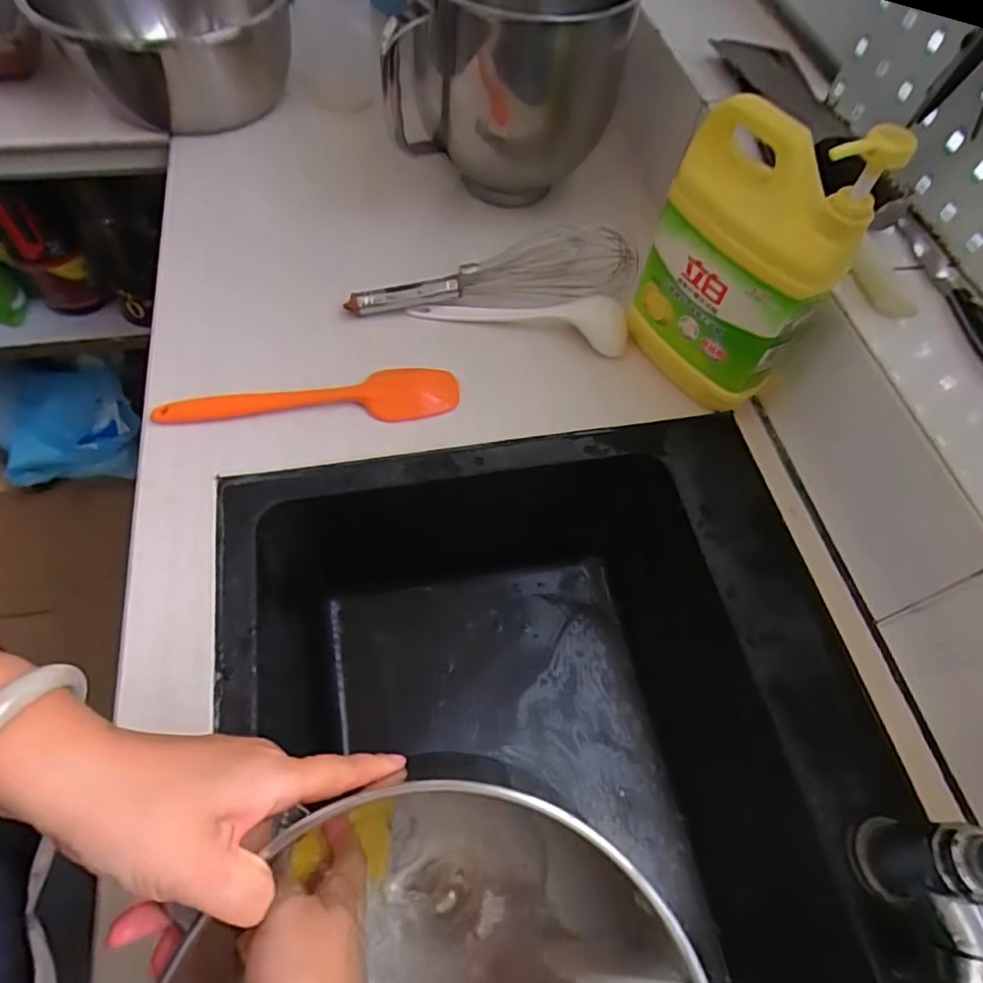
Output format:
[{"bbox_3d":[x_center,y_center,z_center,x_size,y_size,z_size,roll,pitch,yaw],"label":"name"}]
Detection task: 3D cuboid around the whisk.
[{"bbox_3d":[0.001,-0.223,0.605,0.291,0.051,0.074,-7,60,-9],"label":"whisk"}]

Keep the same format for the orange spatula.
[{"bbox_3d":[-0.160,-0.079,0.530,0.260,0.014,0.051,-9,62,-8],"label":"orange spatula"}]

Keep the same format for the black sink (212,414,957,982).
[{"bbox_3d":[0.071,0.306,0.450,0.446,0.207,0.705,-10,61,-10],"label":"black sink"}]

